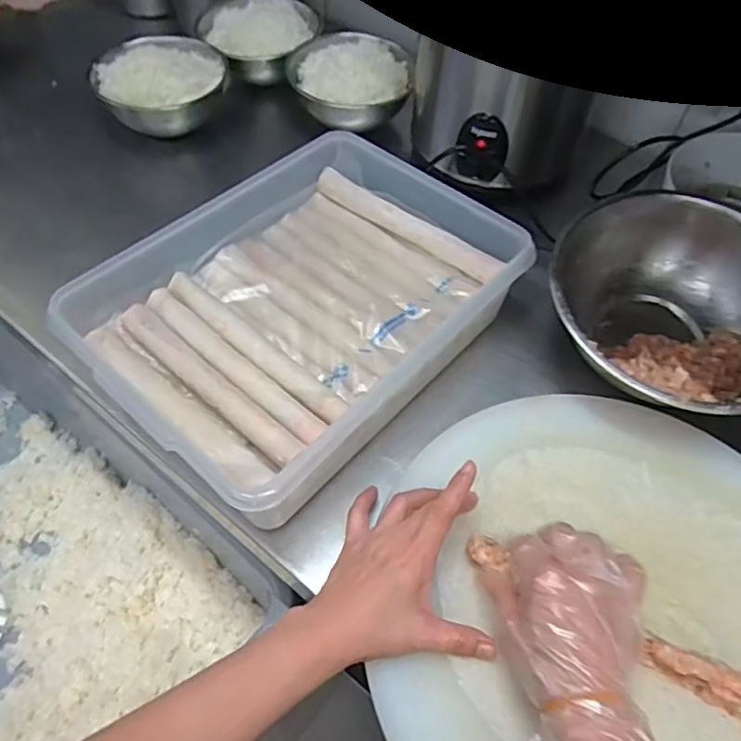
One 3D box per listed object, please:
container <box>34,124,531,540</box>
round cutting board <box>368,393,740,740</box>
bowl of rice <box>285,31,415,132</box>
[{"bbox_3d":[-0.055,-0.059,0.539,0.250,0.089,0.348,37,62,22],"label":"container"},{"bbox_3d":[0.193,0.174,0.425,0.338,0.038,0.345,1,55,-1],"label":"round cutting board"},{"bbox_3d":[-0.024,-0.378,0.779,0.152,0.071,0.122,25,58,15],"label":"bowl of rice"}]

